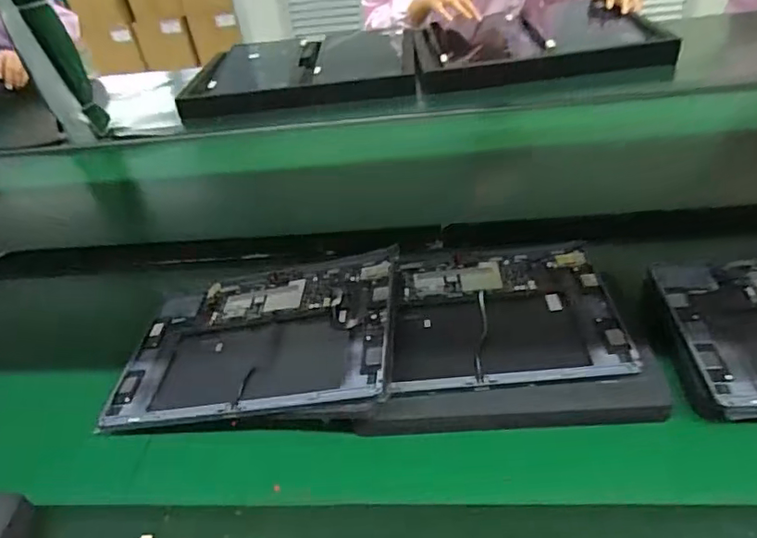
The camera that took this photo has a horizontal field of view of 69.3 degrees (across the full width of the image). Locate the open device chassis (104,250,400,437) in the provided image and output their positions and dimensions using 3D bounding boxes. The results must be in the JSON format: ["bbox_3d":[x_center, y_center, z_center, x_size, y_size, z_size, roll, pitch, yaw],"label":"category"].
[{"bbox_3d":[-0.109,0.062,0.498,0.252,0.008,0.171,-11,39,11],"label":"open device chassis"}]

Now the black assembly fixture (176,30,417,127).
[{"bbox_3d":[-0.148,-0.401,1.090,0.434,0.058,0.301,-9,39,2],"label":"black assembly fixture"}]

